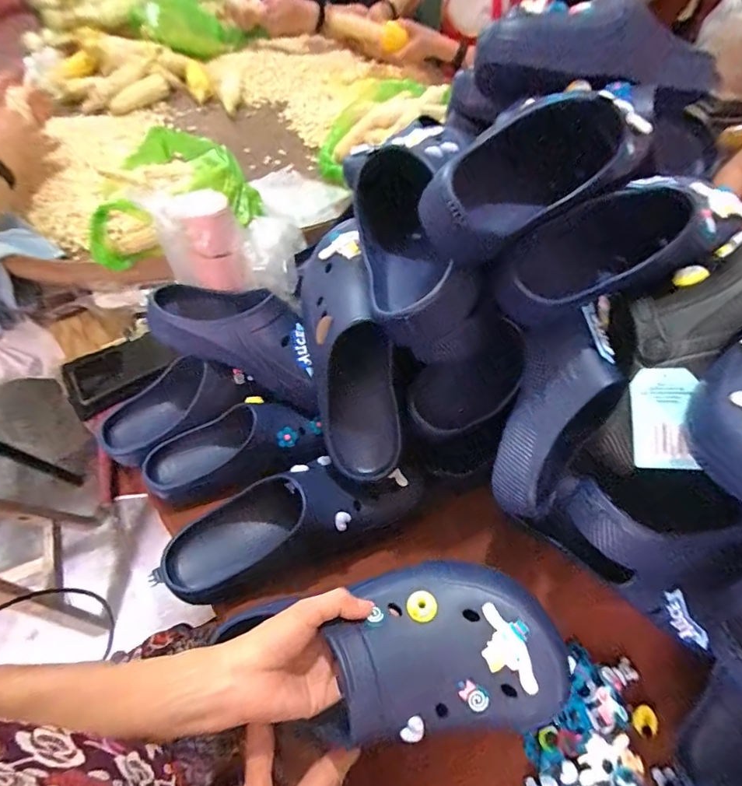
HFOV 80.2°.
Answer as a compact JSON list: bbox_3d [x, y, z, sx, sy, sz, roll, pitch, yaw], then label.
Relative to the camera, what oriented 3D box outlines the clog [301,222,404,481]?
[{"bbox_3d":[-0.026,-0.047,0.481,0.087,0.109,0.286,-10,86,-7],"label":"clog"}]

